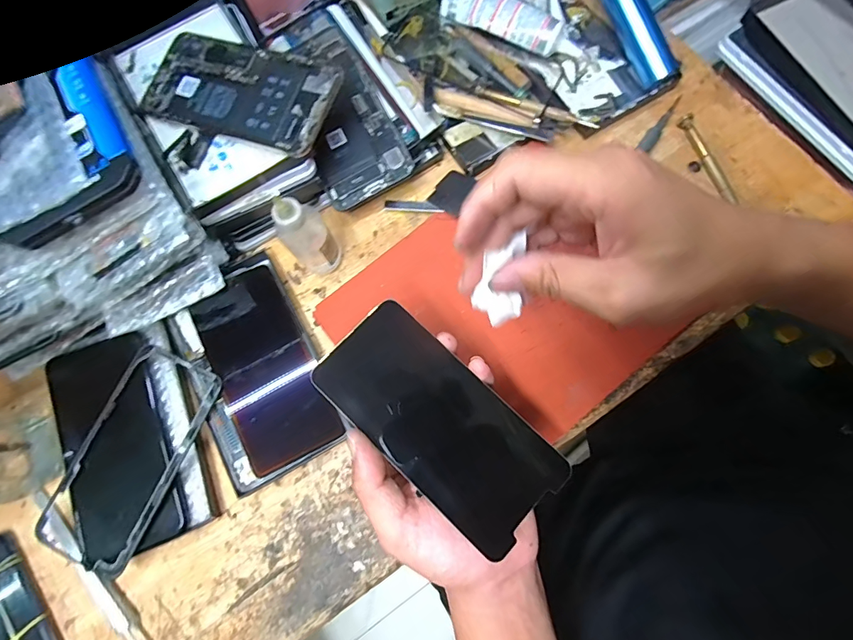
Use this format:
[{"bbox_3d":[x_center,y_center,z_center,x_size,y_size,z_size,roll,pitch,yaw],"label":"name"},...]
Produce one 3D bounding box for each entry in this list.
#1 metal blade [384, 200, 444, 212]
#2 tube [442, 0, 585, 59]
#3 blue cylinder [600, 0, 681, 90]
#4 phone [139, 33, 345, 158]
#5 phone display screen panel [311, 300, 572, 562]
[{"bbox_3d":[-0.011,-0.099,0.383,0.051,0.006,0.009,6,79,0],"label":"metal blade"},{"bbox_3d":[0.075,-0.269,0.398,0.136,0.031,0.033,31,79,9],"label":"tube"},{"bbox_3d":[0.173,-0.281,0.382,0.023,0.027,0.155,-30,95,-6],"label":"blue cylinder"},{"bbox_3d":[-0.140,-0.172,0.328,0.150,0.005,0.072,21,82,13],"label":"phone"},{"bbox_3d":[0.007,0.059,0.257,0.146,0.008,0.069,42,82,8],"label":"phone display screen panel"}]

